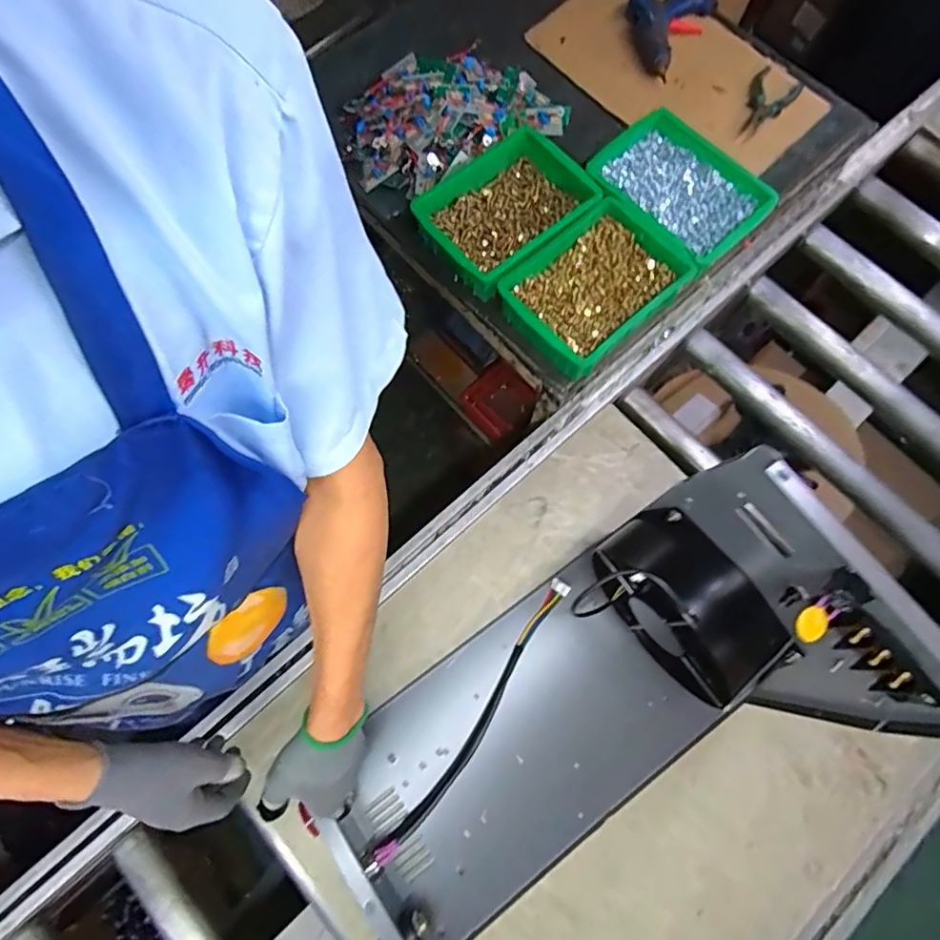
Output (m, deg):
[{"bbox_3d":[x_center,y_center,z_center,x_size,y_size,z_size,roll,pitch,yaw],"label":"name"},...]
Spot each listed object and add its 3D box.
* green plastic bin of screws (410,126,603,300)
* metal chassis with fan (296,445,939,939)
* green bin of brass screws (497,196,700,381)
[{"bbox_3d":[0.051,-0.407,0.868,0.248,0.067,0.200,-37,76,-11],"label":"green plastic bin of screws"},{"bbox_3d":[0.082,0.278,0.517,0.510,0.405,0.259,-36,78,-8],"label":"metal chassis with fan"},{"bbox_3d":[0.180,-0.270,0.831,0.250,0.082,0.190,-42,76,-10],"label":"green bin of brass screws"}]

